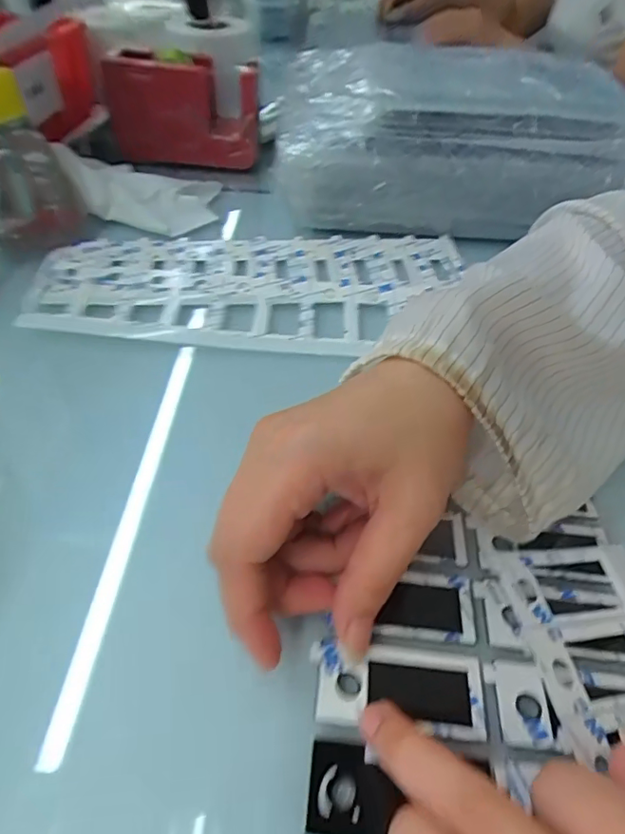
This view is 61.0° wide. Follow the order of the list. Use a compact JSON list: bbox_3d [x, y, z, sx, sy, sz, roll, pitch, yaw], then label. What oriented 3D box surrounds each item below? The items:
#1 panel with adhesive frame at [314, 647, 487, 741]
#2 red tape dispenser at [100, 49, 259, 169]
[{"bbox_3d":[0.032,0.100,0.192,0.060,0.004,0.028,3,46,-3],"label":"panel with adhesive frame"},{"bbox_3d":[-0.117,-0.276,0.482,0.136,0.083,0.045,4,46,-1],"label":"red tape dispenser"}]

